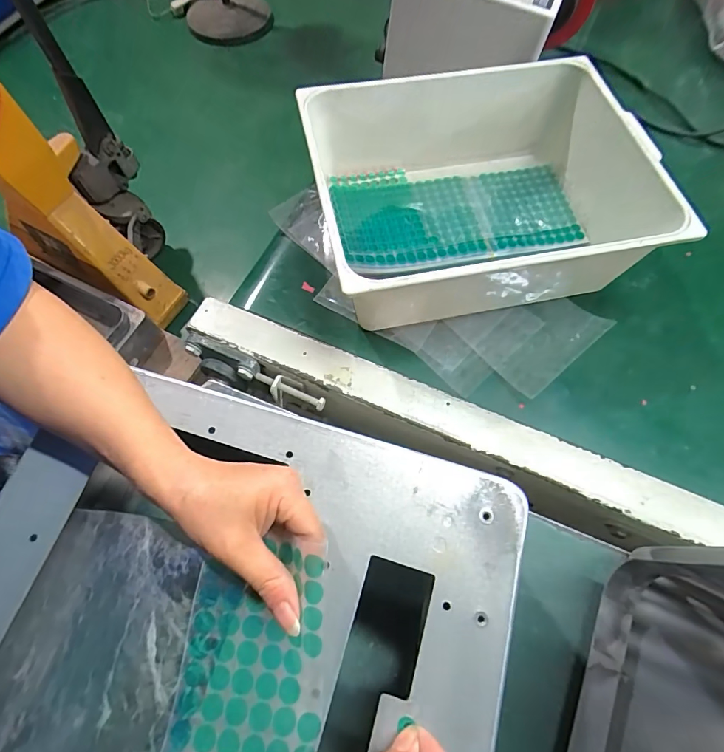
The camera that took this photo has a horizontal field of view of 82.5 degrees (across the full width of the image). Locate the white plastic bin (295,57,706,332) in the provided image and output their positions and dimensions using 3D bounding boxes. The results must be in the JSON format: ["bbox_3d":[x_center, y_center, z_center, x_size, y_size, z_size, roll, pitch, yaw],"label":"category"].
[{"bbox_3d":[0.136,-0.221,0.481,0.375,0.117,0.298,-12,67,-5],"label":"white plastic bin"}]

